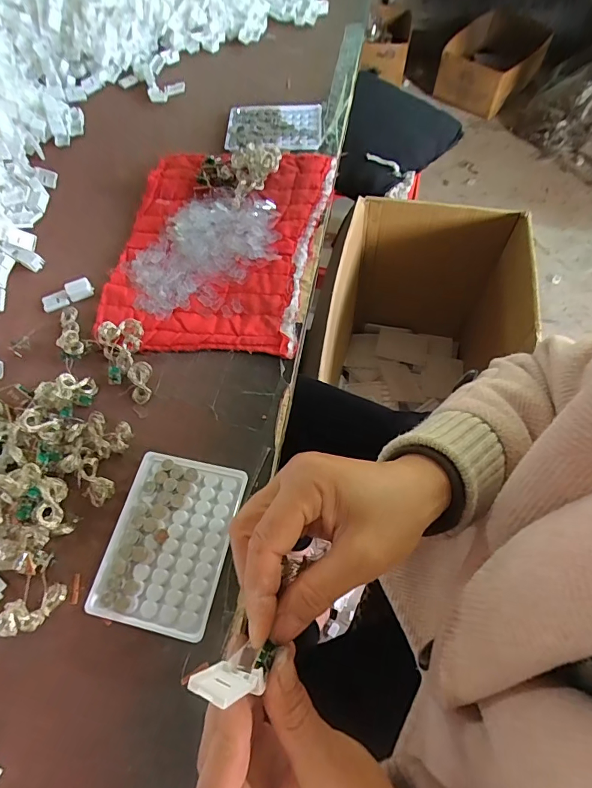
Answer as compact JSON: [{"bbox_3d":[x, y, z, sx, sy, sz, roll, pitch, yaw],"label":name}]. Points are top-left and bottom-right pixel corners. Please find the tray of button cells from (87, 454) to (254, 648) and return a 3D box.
[{"bbox_3d":[-0.102,0.117,0.348,0.094,0.013,0.129,10,64,9],"label":"tray of button cells"}]

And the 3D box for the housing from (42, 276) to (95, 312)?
[{"bbox_3d":[-0.256,-0.112,0.478,0.055,0.012,0.023,-26,64,-10],"label":"housing"}]

